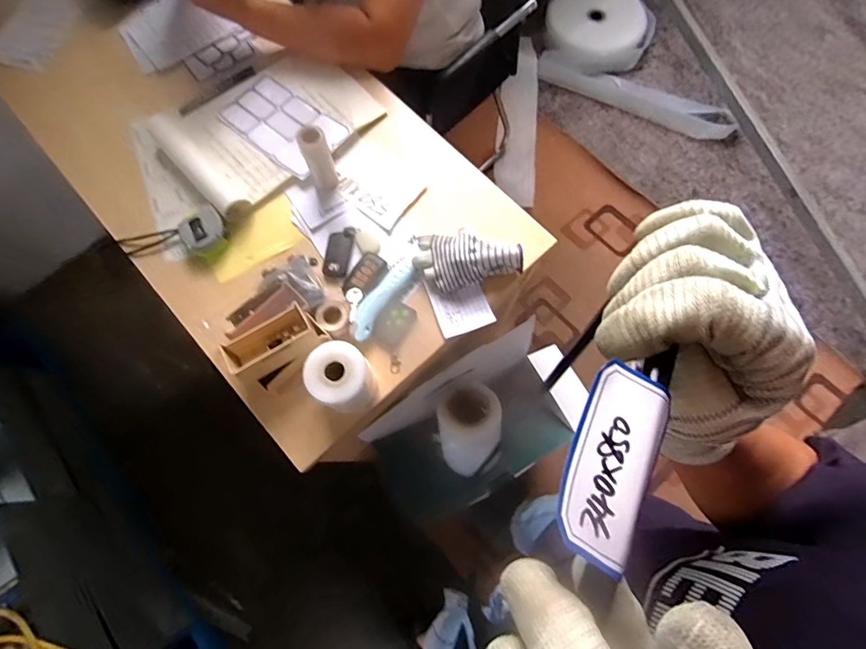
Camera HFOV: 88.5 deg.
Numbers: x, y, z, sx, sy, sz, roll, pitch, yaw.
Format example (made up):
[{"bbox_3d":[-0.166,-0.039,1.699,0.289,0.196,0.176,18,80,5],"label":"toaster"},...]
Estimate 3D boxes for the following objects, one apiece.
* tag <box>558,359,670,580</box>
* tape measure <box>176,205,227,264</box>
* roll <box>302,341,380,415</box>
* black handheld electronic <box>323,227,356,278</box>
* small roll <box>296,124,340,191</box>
[{"bbox_3d":[0.059,0.043,0.143,0.029,0.004,0.064,32,65,-4],"label":"tag"},{"bbox_3d":[-0.339,-0.135,0.666,0.061,0.029,0.070,-39,75,-10],"label":"tape measure"},{"bbox_3d":[-0.112,0.070,0.561,0.069,0.099,0.070,0,72,1],"label":"roll"},{"bbox_3d":[-0.143,-0.110,0.671,0.037,0.016,0.077,10,73,4],"label":"black handheld electronic"},{"bbox_3d":[-0.168,-0.244,0.659,0.038,0.104,0.040,0,72,1],"label":"small roll"}]

